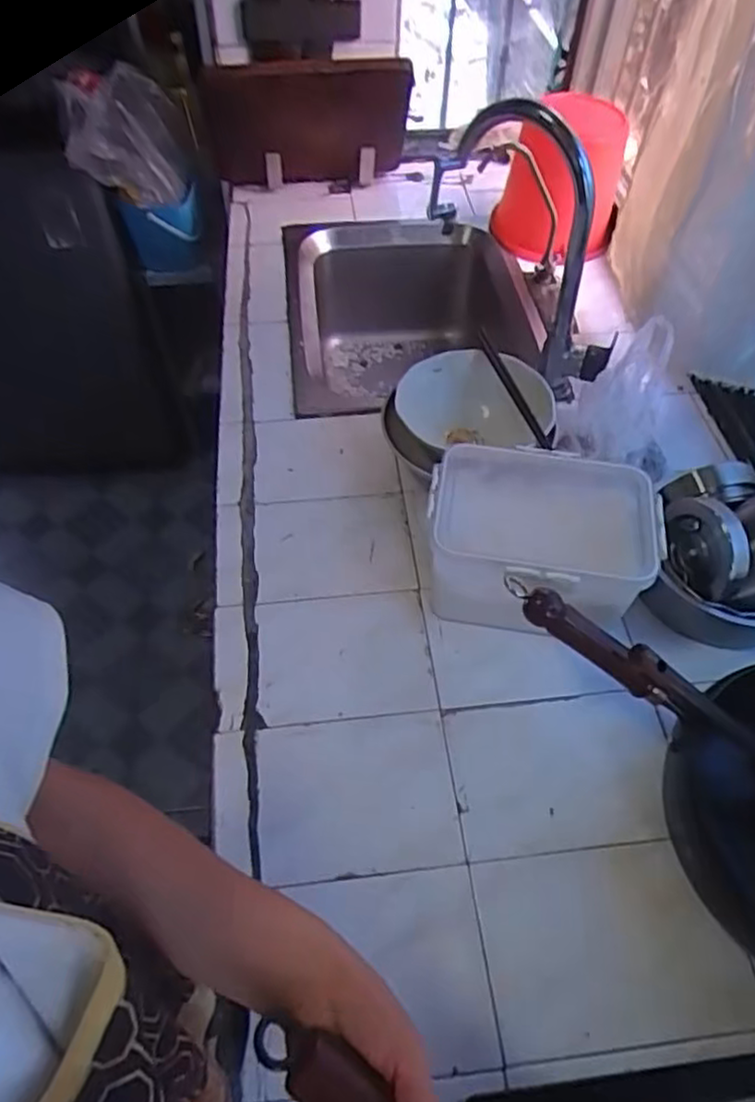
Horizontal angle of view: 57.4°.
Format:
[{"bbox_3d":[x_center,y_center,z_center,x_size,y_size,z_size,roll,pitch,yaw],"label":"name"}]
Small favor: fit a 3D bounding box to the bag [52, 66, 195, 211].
[{"bbox_3d":[-0.431,-0.711,1.199,0.204,0.228,0.073,-18,56,-14],"label":"bag"}]

